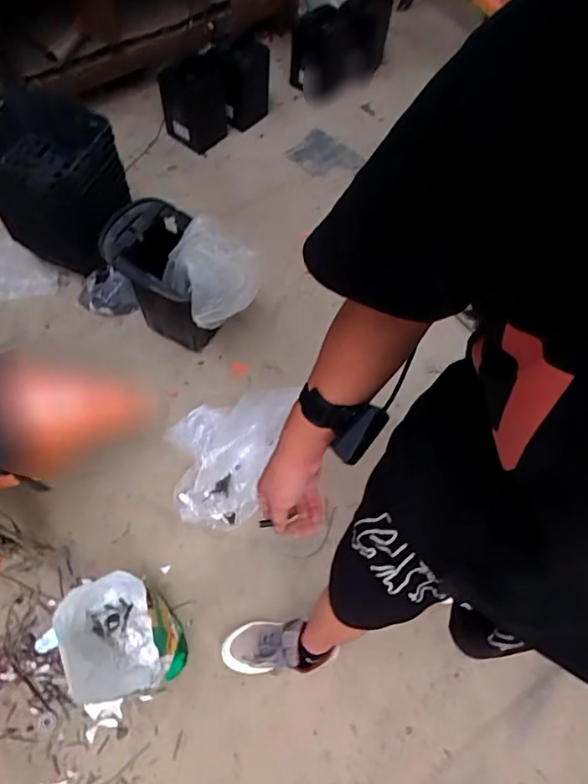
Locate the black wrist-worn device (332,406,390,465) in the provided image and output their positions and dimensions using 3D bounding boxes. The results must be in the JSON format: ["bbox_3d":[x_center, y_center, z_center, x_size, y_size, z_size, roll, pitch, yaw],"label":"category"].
[{"bbox_3d":[0.073,0.045,0.580,0.034,0.020,0.070,45,109,18],"label":"black wrist-worn device"}]

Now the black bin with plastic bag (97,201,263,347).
[{"bbox_3d":[-0.306,-0.302,1.501,0.385,0.330,0.279,32,65,12],"label":"black bin with plastic bag"}]

